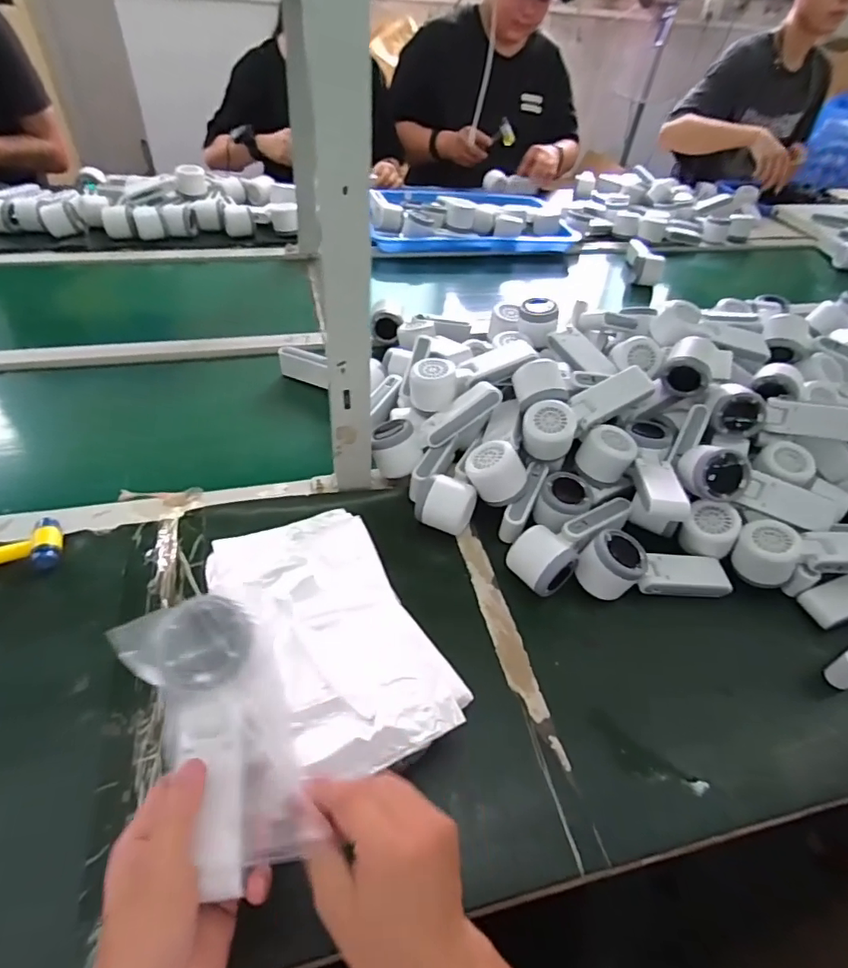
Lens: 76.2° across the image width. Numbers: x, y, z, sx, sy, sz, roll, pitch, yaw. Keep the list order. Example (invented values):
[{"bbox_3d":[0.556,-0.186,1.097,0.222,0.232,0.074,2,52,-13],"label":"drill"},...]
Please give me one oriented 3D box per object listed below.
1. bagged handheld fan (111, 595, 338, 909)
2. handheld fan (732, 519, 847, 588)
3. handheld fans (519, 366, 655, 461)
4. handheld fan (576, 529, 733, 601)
[{"bbox_3d":[-0.127,0.149,0.335,0.086,0.043,0.170,-23,72,-24],"label":"bagged handheld fan"},{"bbox_3d":[0.423,0.071,0.578,0.165,0.056,0.058,4,47,-3],"label":"handheld fan"},{"bbox_3d":[0.193,-0.085,0.641,0.169,0.054,0.064,-26,83,-14],"label":"handheld fans"},{"bbox_3d":[0.247,0.082,0.569,0.167,0.051,0.058,-2,48,-8],"label":"handheld fan"}]

